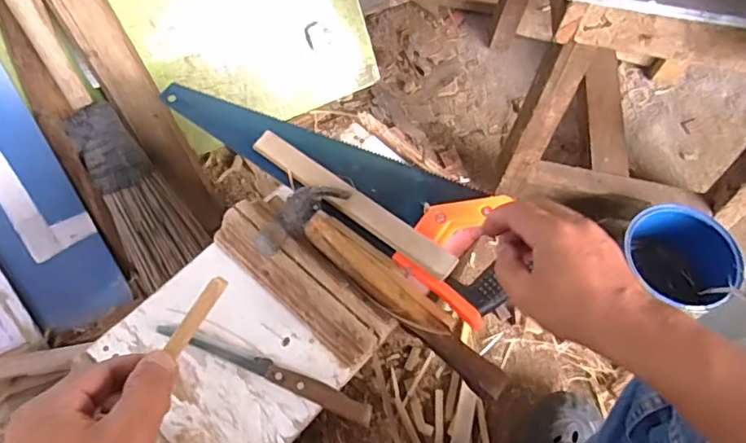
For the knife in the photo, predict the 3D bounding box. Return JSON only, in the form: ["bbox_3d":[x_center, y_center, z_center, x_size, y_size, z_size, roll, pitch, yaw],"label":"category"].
[{"bbox_3d":[-0.091,0.123,0.473,0.193,0.009,0.018,22,64,7],"label":"knife"}]

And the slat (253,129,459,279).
[{"bbox_3d":[-0.021,-0.020,0.529,0.227,0.011,0.026,35,85,17],"label":"slat"}]

